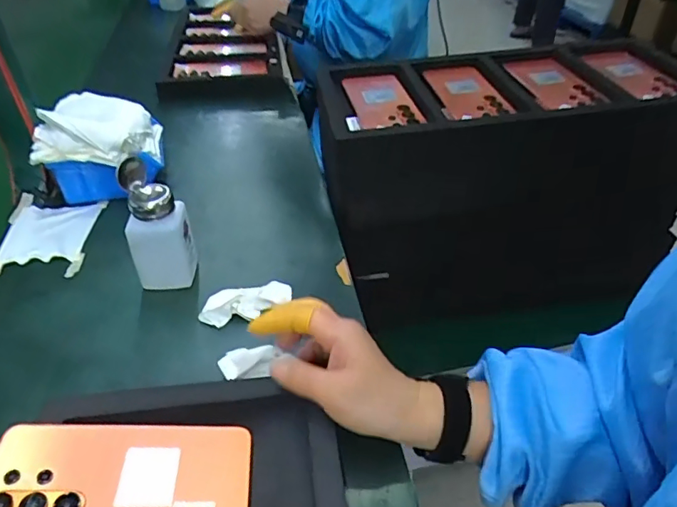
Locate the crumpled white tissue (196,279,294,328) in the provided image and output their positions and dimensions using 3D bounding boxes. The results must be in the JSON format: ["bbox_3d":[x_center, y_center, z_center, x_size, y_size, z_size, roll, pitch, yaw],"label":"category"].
[{"bbox_3d":[-0.092,0.049,0.502,0.089,0.028,0.031,-8,40,-8],"label":"crumpled white tissue"}]

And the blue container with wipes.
[{"bbox_3d":[-0.295,-0.139,0.652,0.137,0.113,0.119,-2,39,-1],"label":"blue container with wipes"}]

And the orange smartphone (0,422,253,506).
[{"bbox_3d":[-0.147,0.153,0.346,0.169,0.006,0.079,4,40,-9],"label":"orange smartphone"}]

